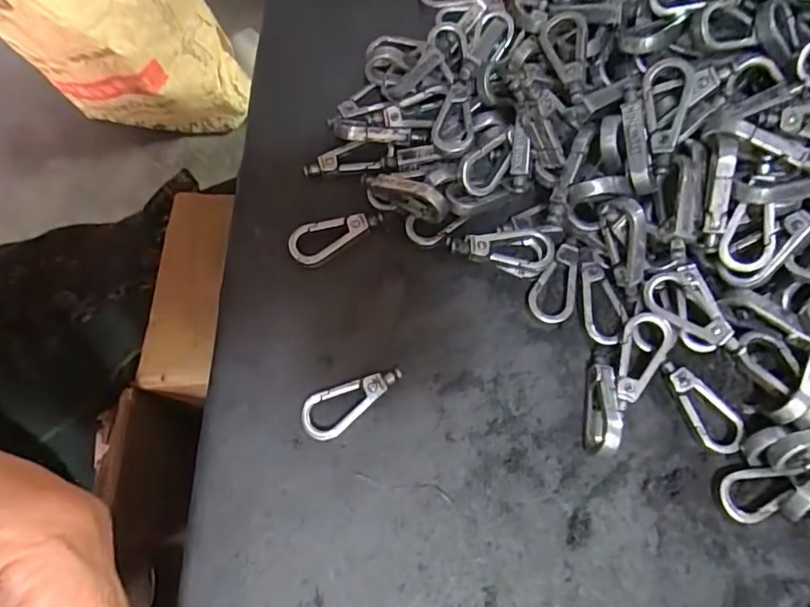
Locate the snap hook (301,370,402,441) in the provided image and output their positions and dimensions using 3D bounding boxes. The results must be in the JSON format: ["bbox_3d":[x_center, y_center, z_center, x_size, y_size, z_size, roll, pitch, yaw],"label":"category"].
[{"bbox_3d":[-0.018,0.033,0.192,0.037,0.005,0.015,-29,72,-9],"label":"snap hook"}]

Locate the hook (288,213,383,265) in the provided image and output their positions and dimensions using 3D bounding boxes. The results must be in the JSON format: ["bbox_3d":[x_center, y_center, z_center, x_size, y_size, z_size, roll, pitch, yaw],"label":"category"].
[{"bbox_3d":[-0.027,-0.027,0.213,0.036,0.006,0.014,-29,72,-9],"label":"hook"}]

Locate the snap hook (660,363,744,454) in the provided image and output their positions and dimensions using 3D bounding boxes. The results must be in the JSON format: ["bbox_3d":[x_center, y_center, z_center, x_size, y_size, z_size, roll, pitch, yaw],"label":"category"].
[{"bbox_3d":[0.101,0.034,0.188,0.013,0.004,0.034,-28,71,-8],"label":"snap hook"}]

